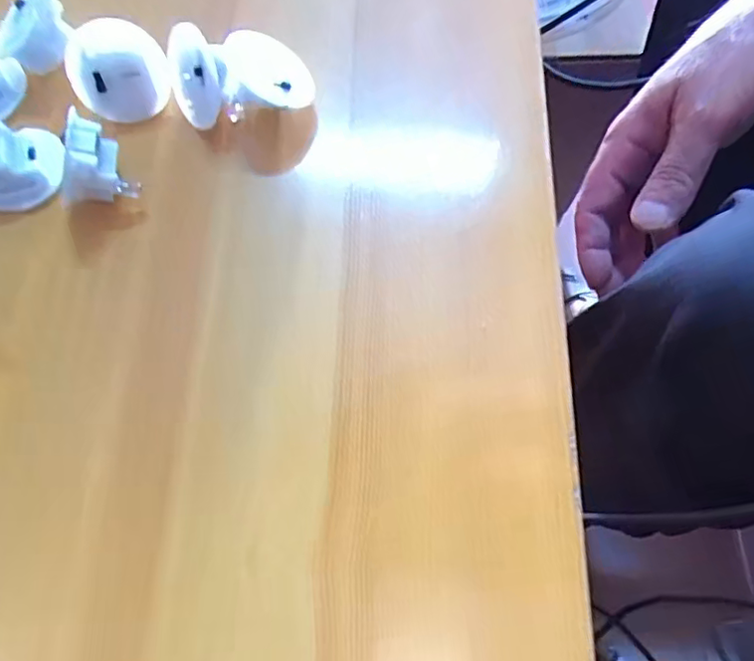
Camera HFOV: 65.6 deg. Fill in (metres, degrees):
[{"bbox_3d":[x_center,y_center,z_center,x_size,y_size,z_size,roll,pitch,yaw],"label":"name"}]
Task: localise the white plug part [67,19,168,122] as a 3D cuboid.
[{"bbox_3d":[-0.092,-0.092,0.208,0.032,0.033,0.008,-21,45,-7],"label":"white plug part"}]

